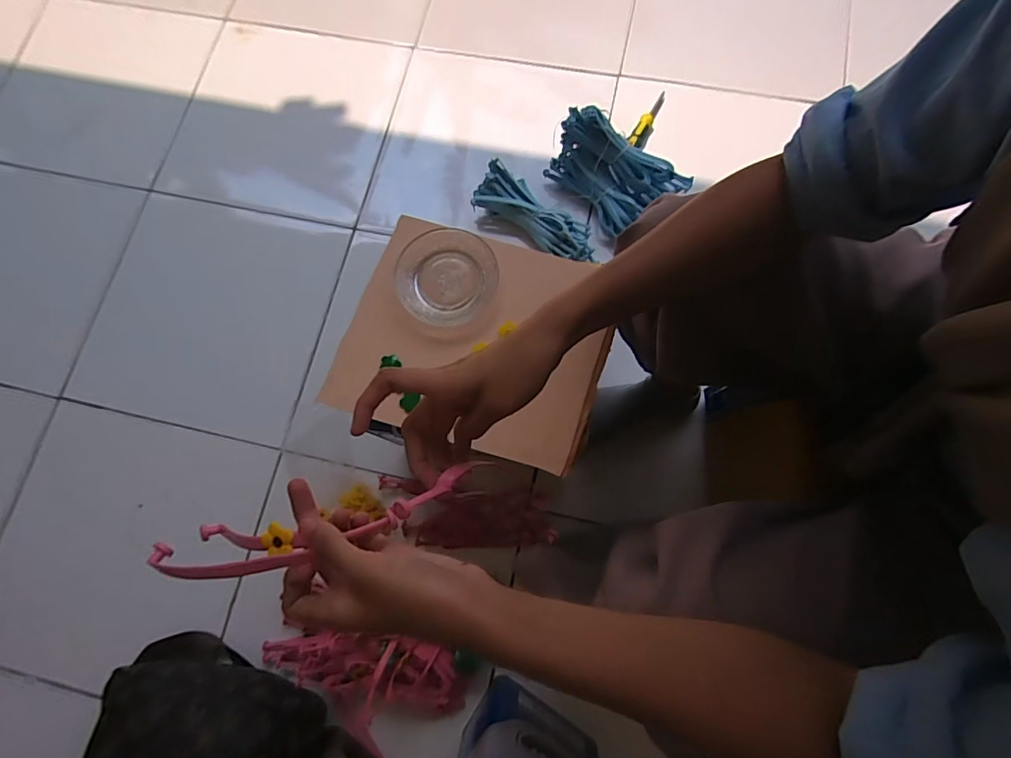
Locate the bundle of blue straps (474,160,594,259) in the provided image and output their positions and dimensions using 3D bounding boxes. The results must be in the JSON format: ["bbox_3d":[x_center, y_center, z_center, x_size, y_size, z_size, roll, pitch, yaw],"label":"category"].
[{"bbox_3d":[0.054,-0.270,0.790,0.214,0.047,0.085,34,81,10],"label":"bundle of blue straps"}]

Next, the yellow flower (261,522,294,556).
[{"bbox_3d":[-0.140,0.100,0.301,0.021,0.004,0.018,30,78,7],"label":"yellow flower"}]

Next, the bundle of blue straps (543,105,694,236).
[{"bbox_3d":[0.174,-0.330,0.785,0.210,0.103,0.114,36,81,10],"label":"bundle of blue straps"}]

